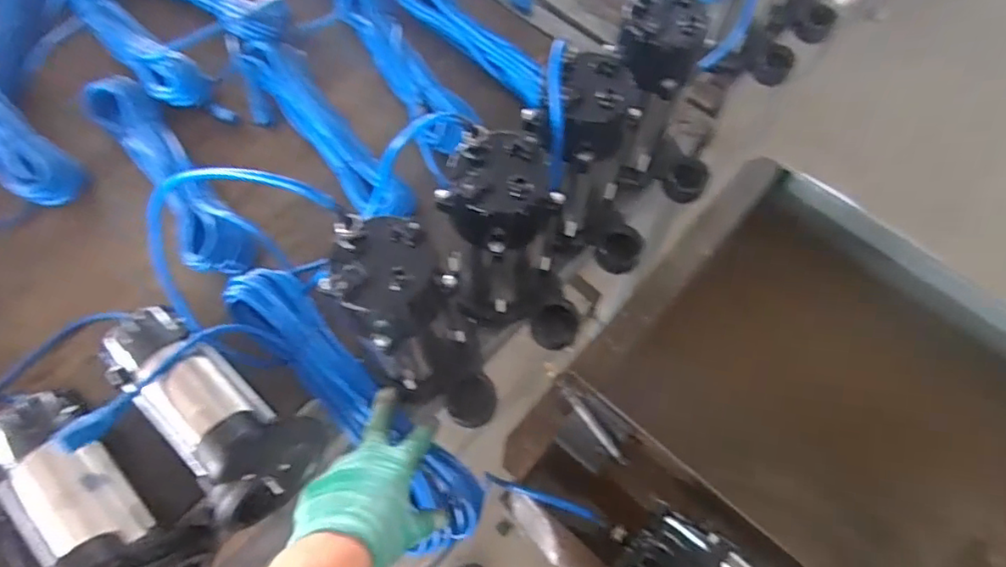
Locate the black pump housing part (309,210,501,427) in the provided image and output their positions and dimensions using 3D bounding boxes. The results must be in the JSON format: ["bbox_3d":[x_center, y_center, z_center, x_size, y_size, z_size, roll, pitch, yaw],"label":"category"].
[{"bbox_3d":[-0.081,0.038,0.552,0.167,0.249,0.104,29,68,12],"label":"black pump housing part"}]

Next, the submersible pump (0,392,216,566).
[{"bbox_3d":[-0.384,0.214,0.532,0.229,0.166,0.117,32,68,30],"label":"submersible pump"}]

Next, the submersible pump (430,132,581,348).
[{"bbox_3d":[0.016,-0.022,0.569,0.111,0.227,0.136,-24,68,-12],"label":"submersible pump"}]

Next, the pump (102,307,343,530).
[{"bbox_3d":[-0.301,0.115,0.555,0.221,0.157,0.113,35,69,14],"label":"pump"}]

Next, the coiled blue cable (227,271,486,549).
[{"bbox_3d":[-0.161,0.121,0.595,0.355,0.042,0.080,44,72,9],"label":"coiled blue cable"}]

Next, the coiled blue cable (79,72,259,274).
[{"bbox_3d":[-0.428,-0.151,0.716,0.077,0.055,0.350,-37,71,-16],"label":"coiled blue cable"}]

